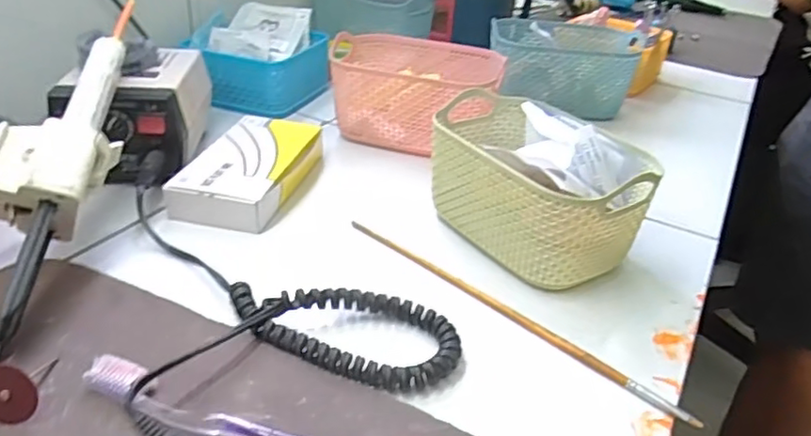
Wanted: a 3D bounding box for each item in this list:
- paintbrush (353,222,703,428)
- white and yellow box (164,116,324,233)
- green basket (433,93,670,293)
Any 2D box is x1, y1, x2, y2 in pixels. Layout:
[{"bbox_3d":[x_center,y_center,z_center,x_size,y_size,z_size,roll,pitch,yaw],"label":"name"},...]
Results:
[{"bbox_3d":[0.062,0.060,0.419,0.272,0.006,0.011,27,38,33],"label":"paintbrush"},{"bbox_3d":[-0.129,-0.043,0.533,0.084,0.026,0.156,9,32,9],"label":"white and yellow box"},{"bbox_3d":[0.098,-0.024,0.484,0.168,0.088,0.120,29,39,35],"label":"green basket"}]

